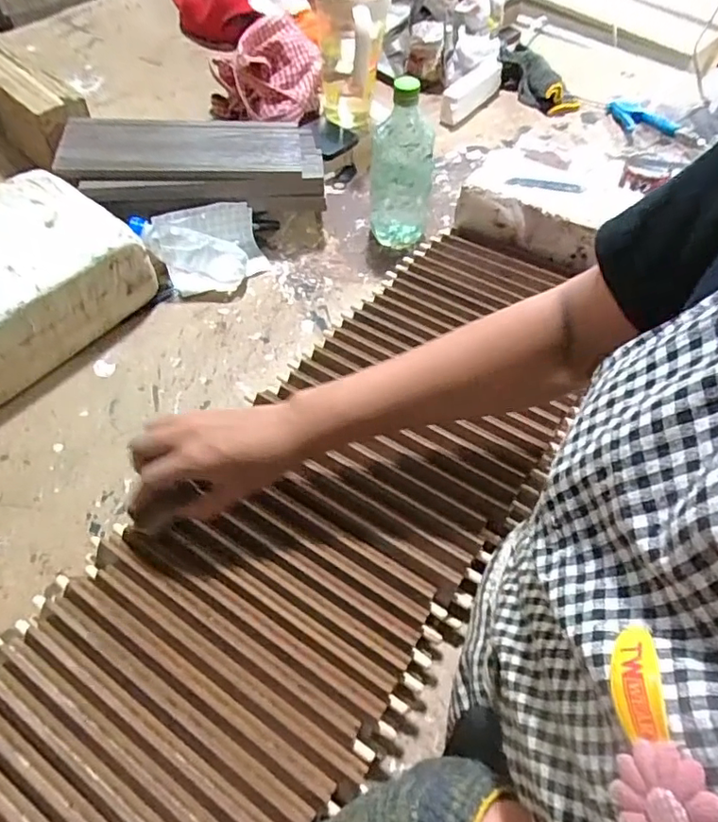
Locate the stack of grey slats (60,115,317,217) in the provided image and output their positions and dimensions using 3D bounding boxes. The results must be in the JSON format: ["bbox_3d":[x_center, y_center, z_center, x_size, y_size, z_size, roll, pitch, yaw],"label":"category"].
[{"bbox_3d":[-0.218,-0.329,0.730,0.333,0.069,0.145,-3,58,-9],"label":"stack of grey slats"}]

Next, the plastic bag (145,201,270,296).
[{"bbox_3d":[-0.196,-0.209,0.712,0.141,0.062,0.103,-14,60,-15],"label":"plastic bag"}]

